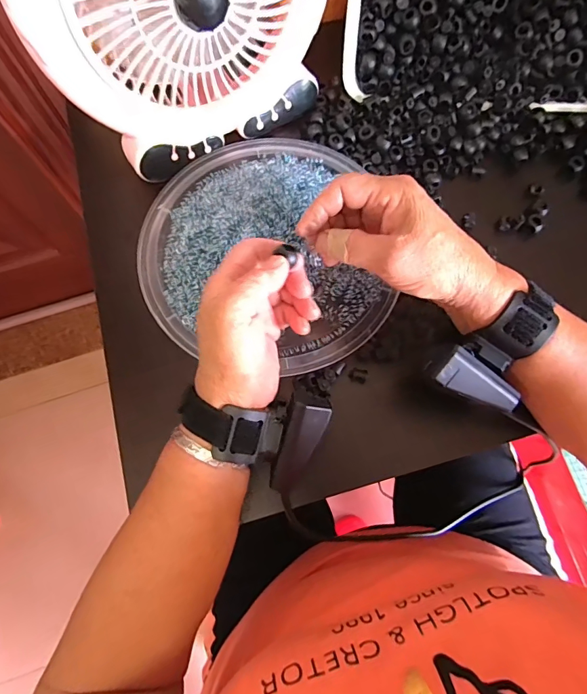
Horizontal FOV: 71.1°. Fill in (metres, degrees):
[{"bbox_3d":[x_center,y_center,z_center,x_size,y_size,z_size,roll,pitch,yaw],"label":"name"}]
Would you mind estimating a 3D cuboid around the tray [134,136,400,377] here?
[{"bbox_3d":[-0.033,-0.094,0.365,0.212,0.041,0.233,0,73,0],"label":"tray"}]

